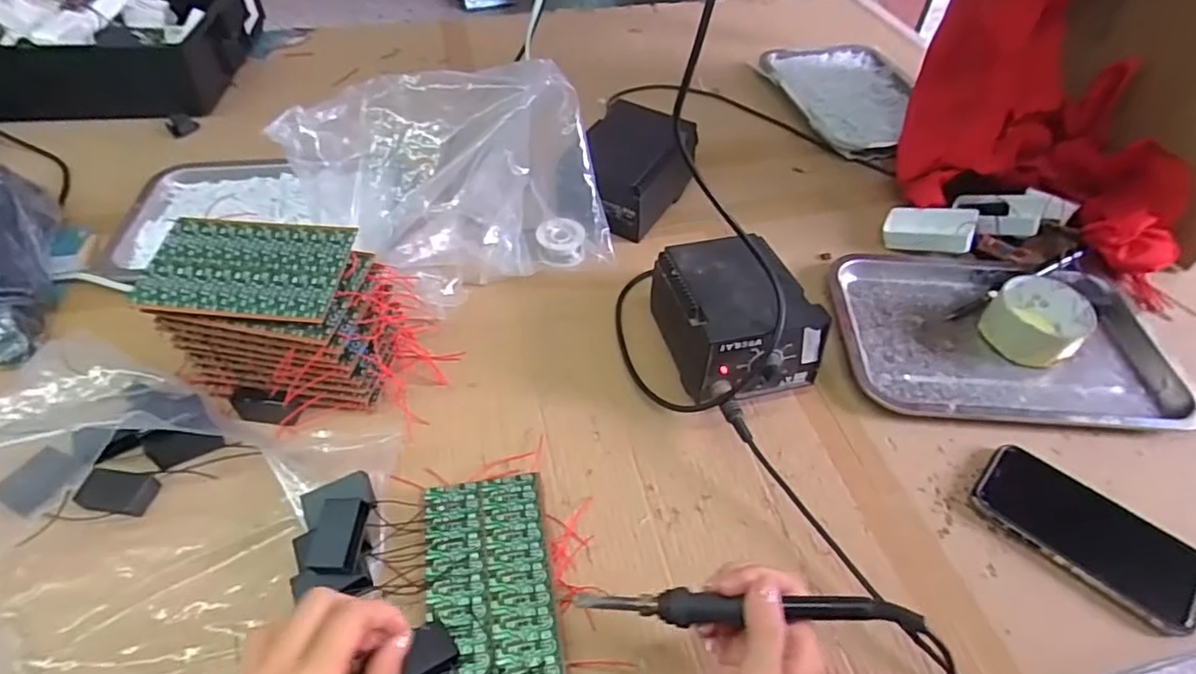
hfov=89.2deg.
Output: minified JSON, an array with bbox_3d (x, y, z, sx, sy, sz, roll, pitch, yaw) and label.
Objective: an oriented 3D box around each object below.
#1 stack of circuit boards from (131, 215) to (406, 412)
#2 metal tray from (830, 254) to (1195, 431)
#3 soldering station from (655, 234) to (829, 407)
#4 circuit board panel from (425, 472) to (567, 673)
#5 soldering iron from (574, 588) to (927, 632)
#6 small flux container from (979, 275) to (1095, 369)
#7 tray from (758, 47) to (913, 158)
[{"bbox_3d":[-0.277,-0.013,0.526,0.179,0.122,0.119,9,49,5],"label":"stack of circuit boards"},{"bbox_3d":[0.411,-0.009,0.610,0.325,0.029,0.228,3,49,-1],"label":"metal tray"},{"bbox_3d":[0.126,-0.018,0.564,0.110,0.093,0.152,-10,50,-11],"label":"soldering station"},{"bbox_3d":[-0.077,0.177,0.439,0.089,0.015,0.159,-7,50,-9],"label":"circuit board panel"},{"bbox_3d":[0.083,0.159,0.357,0.196,0.016,0.018,-5,48,13],"label":"soldering iron"},{"bbox_3d":[0.433,-0.019,0.597,0.081,0.056,0.086,36,56,25],"label":"small flux container"},{"bbox_3d":[0.390,-0.370,0.936,0.199,0.022,0.319,-6,50,-8],"label":"tray"}]

